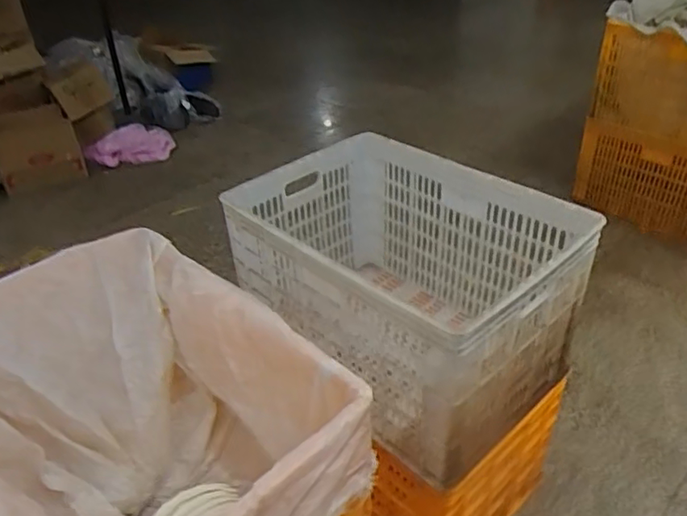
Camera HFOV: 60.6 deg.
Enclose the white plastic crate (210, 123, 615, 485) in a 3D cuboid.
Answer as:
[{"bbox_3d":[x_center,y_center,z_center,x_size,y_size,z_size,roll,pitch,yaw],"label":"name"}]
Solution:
[{"bbox_3d":[0.117,0.052,1.324,0.476,0.397,0.705,-30,42,-32],"label":"white plastic crate"}]

